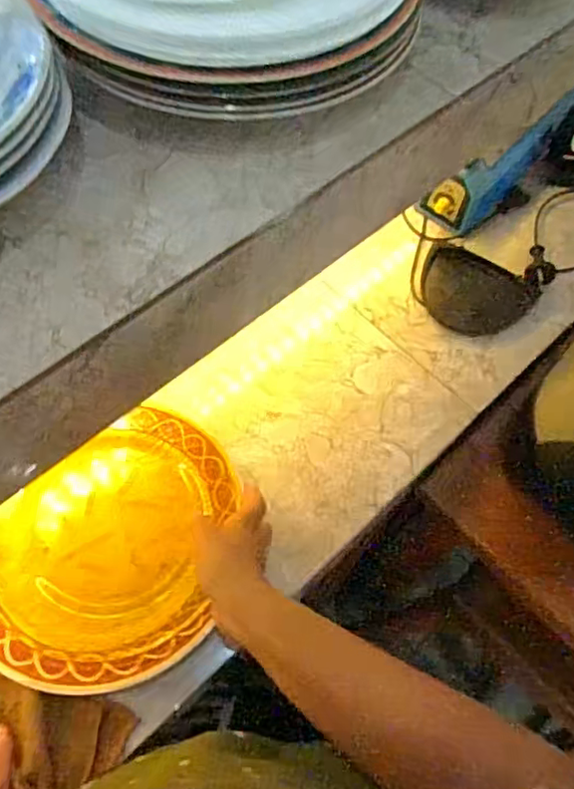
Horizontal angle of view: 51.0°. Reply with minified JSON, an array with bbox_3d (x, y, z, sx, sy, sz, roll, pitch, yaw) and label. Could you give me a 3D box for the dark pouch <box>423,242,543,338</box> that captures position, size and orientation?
[{"bbox_3d":[0.221,-0.124,0.729,0.134,0.011,0.108,35,66,15],"label":"dark pouch"}]

